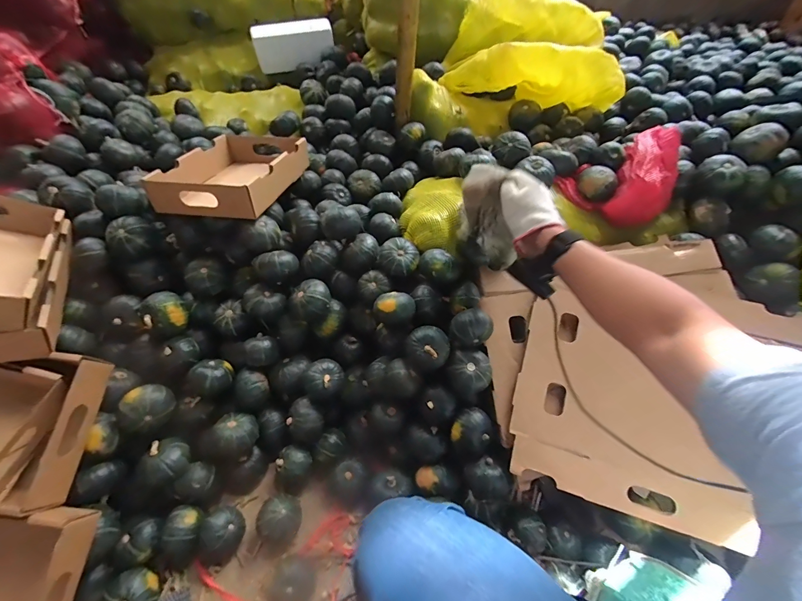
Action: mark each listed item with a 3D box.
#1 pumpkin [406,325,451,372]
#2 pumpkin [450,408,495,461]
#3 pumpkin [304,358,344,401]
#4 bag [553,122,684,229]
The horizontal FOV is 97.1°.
[{"bbox_3d":[0.047,0.093,0.660,0.082,0.061,0.070,25,55,17],"label":"pumpkin"},{"bbox_3d":[0.132,0.241,0.645,0.075,0.052,0.073,1,52,-2],"label":"pumpkin"},{"bbox_3d":[-0.152,0.157,0.698,0.075,0.050,0.070,2,52,-1],"label":"pumpkin"},{"bbox_3d":[0.555,-0.288,0.854,0.307,0.142,0.183,-18,55,-16],"label":"bag"}]

